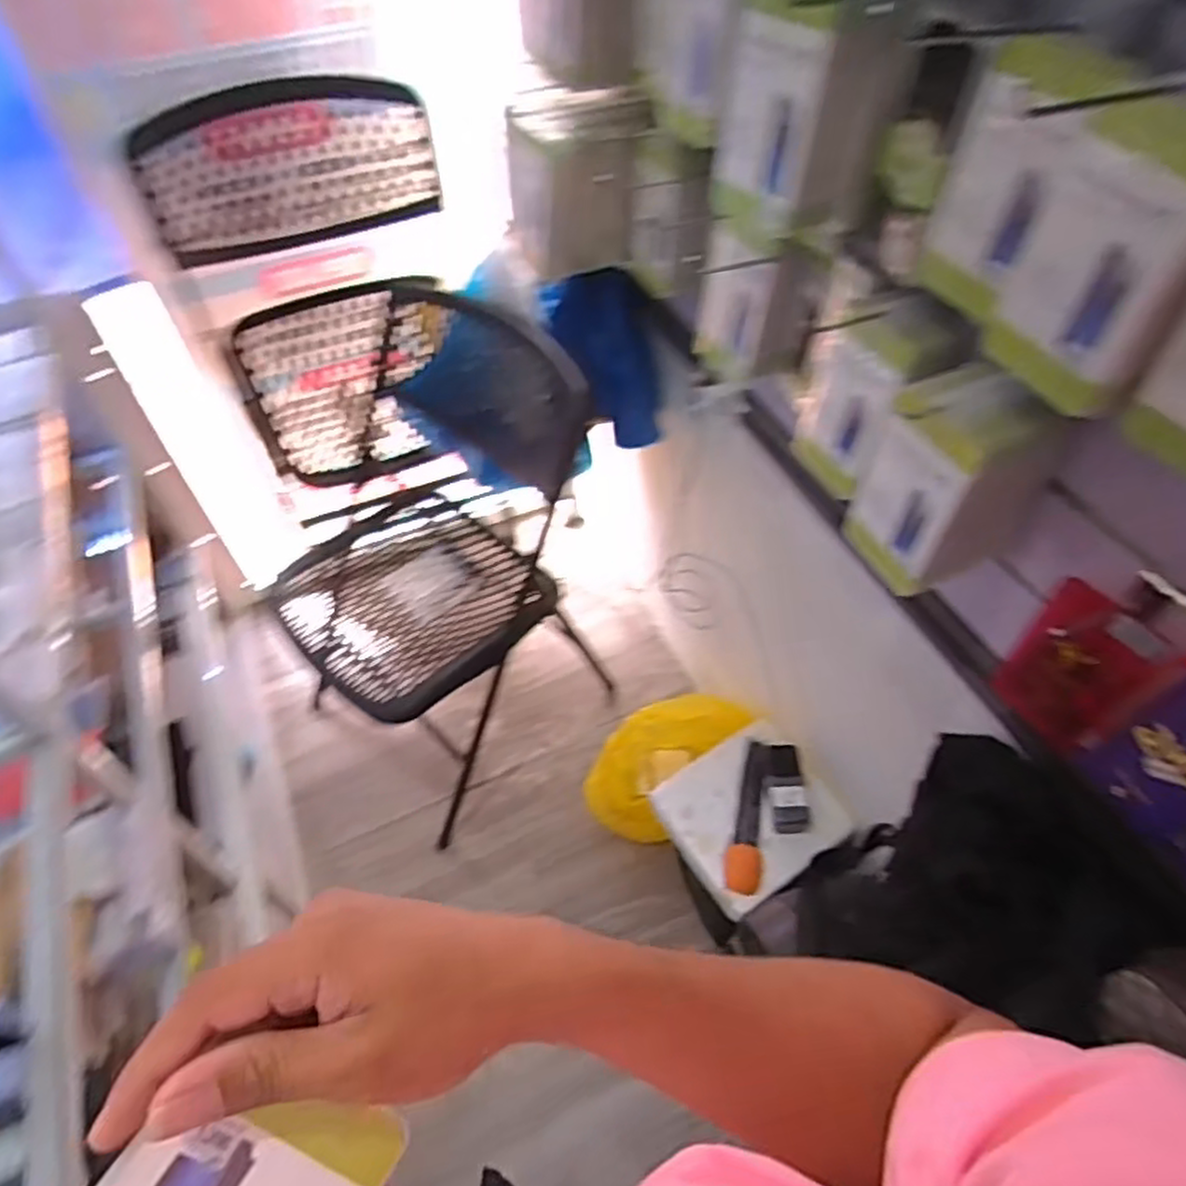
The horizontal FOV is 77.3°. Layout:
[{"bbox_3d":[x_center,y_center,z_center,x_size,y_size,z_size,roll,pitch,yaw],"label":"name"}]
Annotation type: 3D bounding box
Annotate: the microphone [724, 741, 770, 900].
[{"bbox_3d":[0.252,0.354,1.205,0.059,0.060,0.259,8,53,8],"label":"microphone"}]

